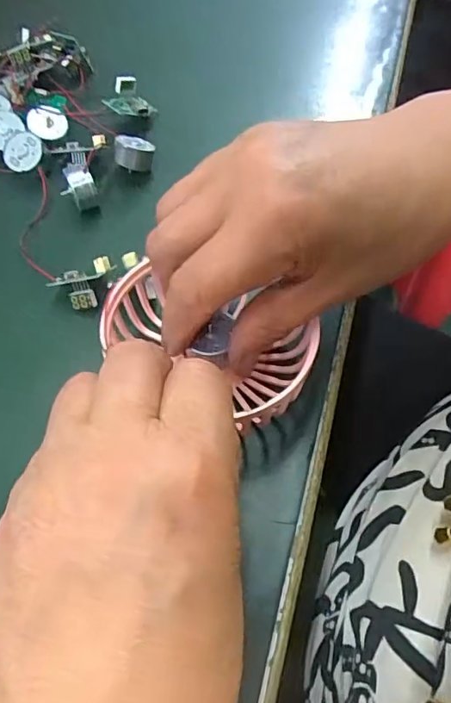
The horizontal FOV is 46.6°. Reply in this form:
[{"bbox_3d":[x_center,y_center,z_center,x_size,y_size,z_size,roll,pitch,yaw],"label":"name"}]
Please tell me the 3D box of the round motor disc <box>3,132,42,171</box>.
[{"bbox_3d":[-0.117,-0.116,0.303,0.021,0.004,0.022,0,87,2],"label":"round motor disc"}]

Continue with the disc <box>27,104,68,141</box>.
[{"bbox_3d":[-0.108,-0.138,0.316,0.023,0.019,0.004,12,16,-8],"label":"disc"}]

